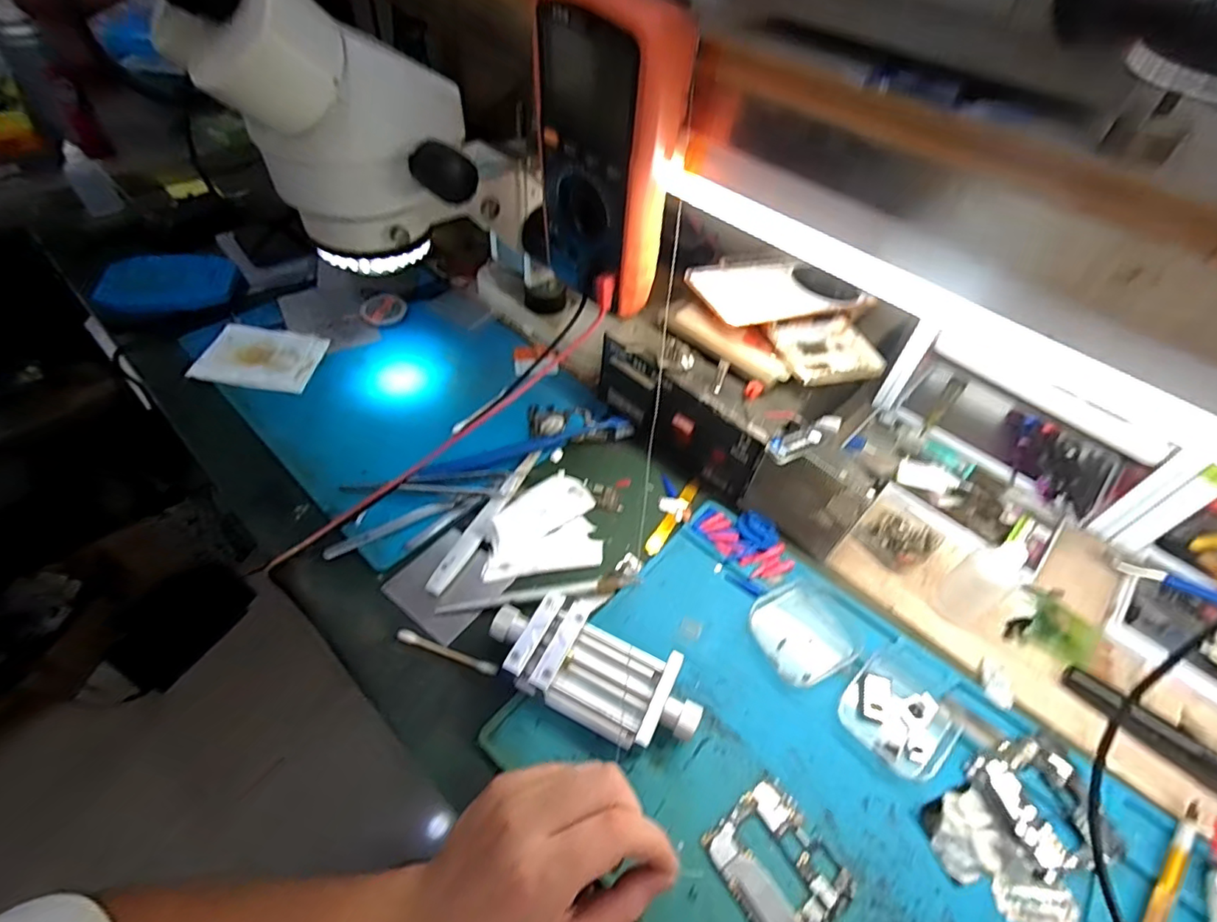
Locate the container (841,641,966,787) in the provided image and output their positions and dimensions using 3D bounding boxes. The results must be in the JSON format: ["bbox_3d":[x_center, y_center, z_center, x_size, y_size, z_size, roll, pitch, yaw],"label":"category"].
[{"bbox_3d":[0.197,0.158,0.363,0.083,0.013,0.064,-34,60,-28],"label":"container"}]

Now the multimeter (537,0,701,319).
[{"bbox_3d":[-0.001,-0.184,0.345,0.090,0.171,0.046,38,57,24],"label":"multimeter"}]

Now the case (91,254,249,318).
[{"bbox_3d":[-0.448,-0.181,0.568,0.128,0.029,0.074,-20,55,-21],"label":"case"}]

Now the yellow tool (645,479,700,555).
[{"bbox_3d":[0.054,0.043,0.454,0.013,0.004,0.084,27,53,17],"label":"yellow tool"}]

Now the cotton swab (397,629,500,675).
[{"bbox_3d":[-0.107,0.126,0.368,0.070,0.007,0.008,17,51,9],"label":"cotton swab"}]

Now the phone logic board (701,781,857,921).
[{"bbox_3d":[0.092,0.222,0.304,0.058,0.004,0.065,-28,57,-25],"label":"phone logic board"}]

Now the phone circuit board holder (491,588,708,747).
[{"bbox_3d":[-0.009,0.132,0.352,0.135,0.034,0.059,22,52,13],"label":"phone circuit board holder"}]

